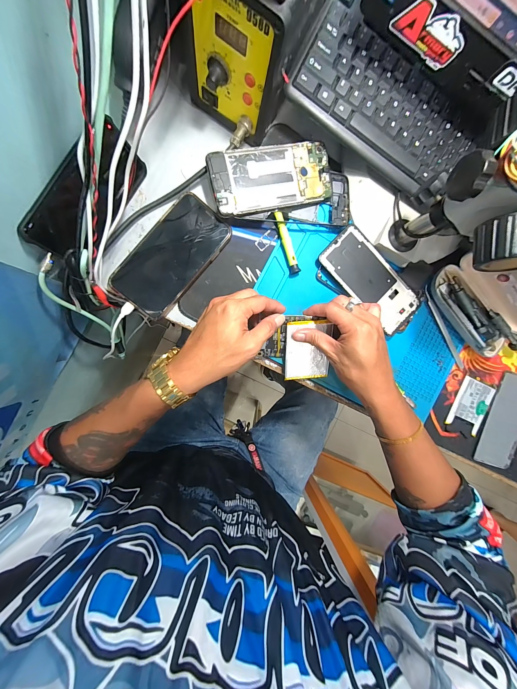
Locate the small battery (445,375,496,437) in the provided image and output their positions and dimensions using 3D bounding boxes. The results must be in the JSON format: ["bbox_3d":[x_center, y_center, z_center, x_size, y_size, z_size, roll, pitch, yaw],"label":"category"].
[{"bbox_3d":[0.356,0.103,0.402,0.062,0.007,0.084,22,89,-9],"label":"small battery"}]

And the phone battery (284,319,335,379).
[{"bbox_3d":[0.069,0.010,0.332,0.062,0.006,0.085,-3,111,-6],"label":"phone battery"}]

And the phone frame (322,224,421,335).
[{"bbox_3d":[0.163,-0.091,0.348,0.159,0.008,0.072,41,86,-9],"label":"phone frame"}]

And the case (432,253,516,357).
[{"bbox_3d":[0.345,-0.051,0.354,0.094,0.074,0.176,-43,98,-4],"label":"case"}]

